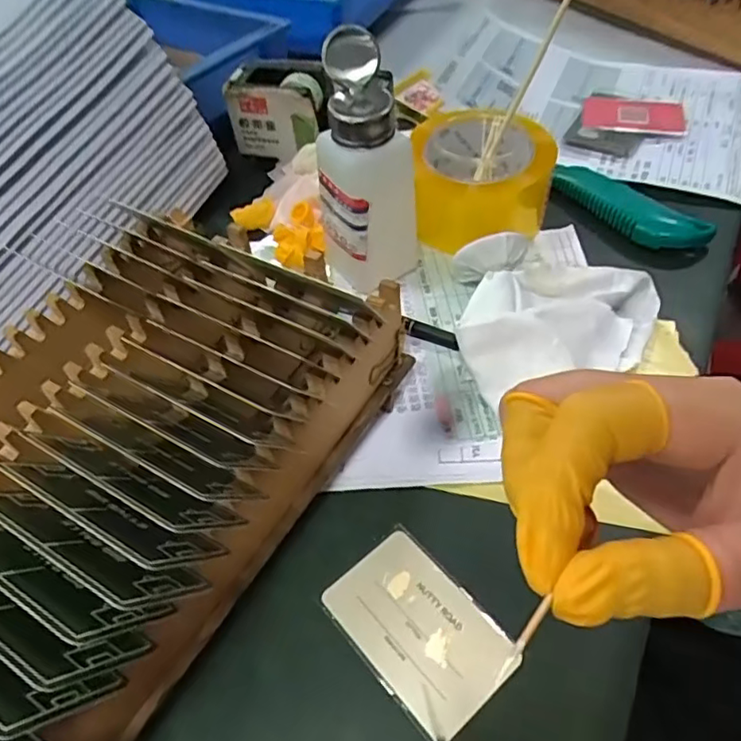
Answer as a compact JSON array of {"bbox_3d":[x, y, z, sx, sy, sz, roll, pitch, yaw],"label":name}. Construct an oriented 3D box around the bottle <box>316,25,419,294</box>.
[{"bbox_3d":[-0.002,-0.125,0.391,0.062,0.151,0.057,-2,50,2],"label":"bottle"}]

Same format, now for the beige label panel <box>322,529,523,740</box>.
[{"bbox_3d":[0.023,0.120,0.285,0.053,0.004,0.084,-36,55,-22],"label":"beige label panel"}]

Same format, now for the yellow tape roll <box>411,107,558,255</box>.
[{"bbox_3d":[0.082,-0.148,0.464,0.098,0.083,0.098,-2,50,2],"label":"yellow tape roll"}]

